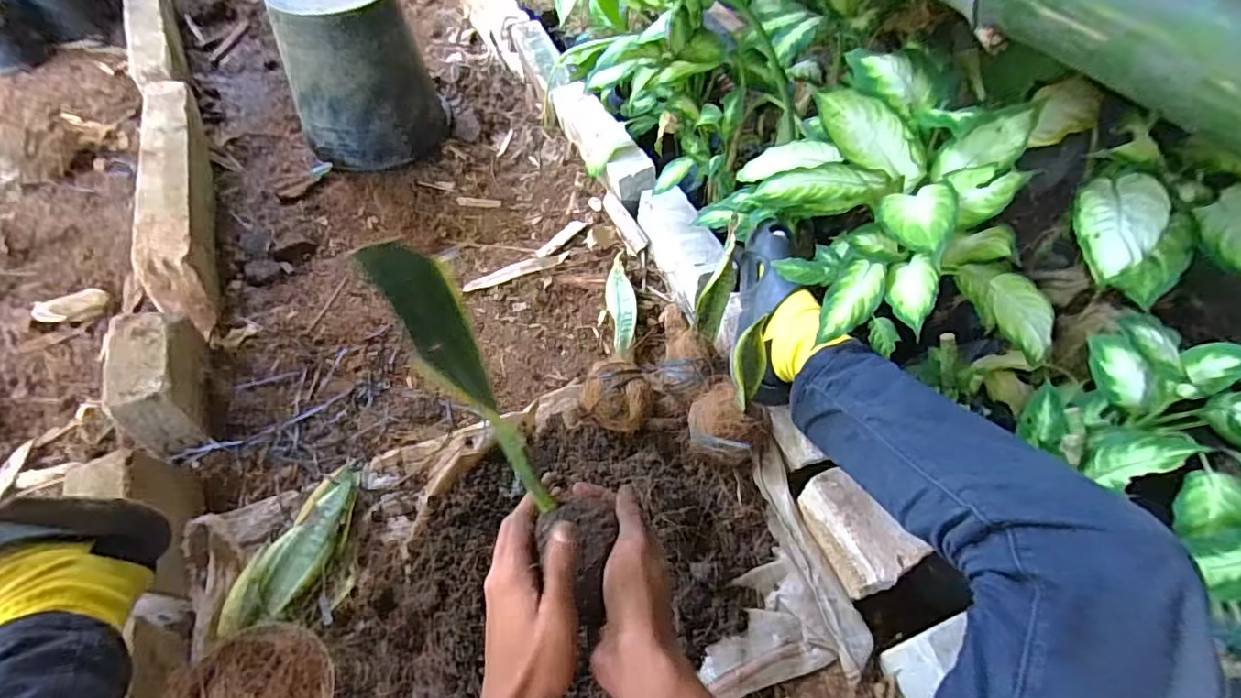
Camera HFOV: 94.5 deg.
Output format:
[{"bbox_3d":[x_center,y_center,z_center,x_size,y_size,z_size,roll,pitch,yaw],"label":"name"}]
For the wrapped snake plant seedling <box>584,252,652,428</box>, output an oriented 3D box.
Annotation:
[{"bbox_3d":[-0.007,-0.025,0.967,0.105,0.104,0.362,2,54,-3],"label":"wrapped snake plant seedling"}]

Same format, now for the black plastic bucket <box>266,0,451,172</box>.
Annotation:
[{"bbox_3d":[-0.547,-0.596,1.234,0.282,0.322,0.276,2,54,-3],"label":"black plastic bucket"}]

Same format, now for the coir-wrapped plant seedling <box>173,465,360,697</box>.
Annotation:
[{"bbox_3d":[-0.394,0.319,0.634,0.168,0.110,0.461,-9,46,-16],"label":"coir-wrapped plant seedling"}]

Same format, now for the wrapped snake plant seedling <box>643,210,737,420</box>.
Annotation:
[{"bbox_3d":[0.109,-0.044,0.884,0.097,0.215,0.209,12,54,4],"label":"wrapped snake plant seedling"}]

